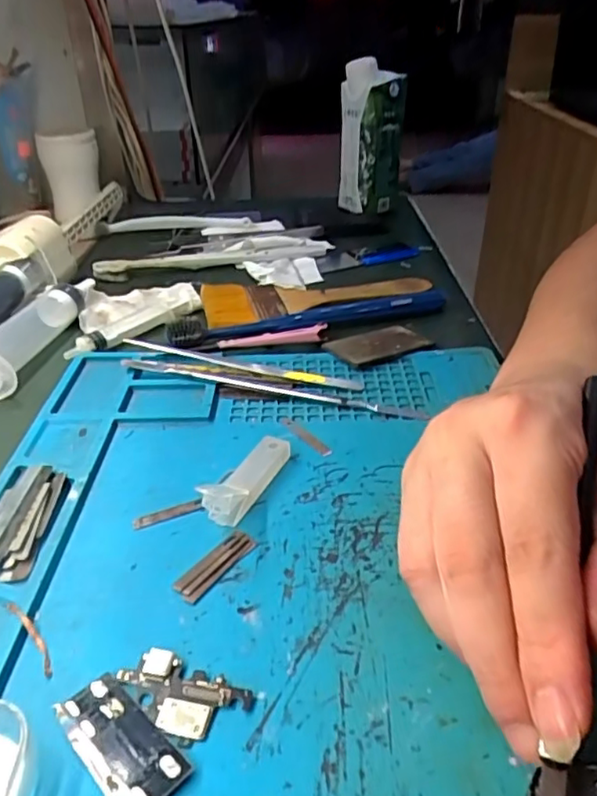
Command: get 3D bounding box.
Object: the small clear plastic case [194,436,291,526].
[{"bbox_3d":[-0.022,0.033,0.262,0.015,0.016,0.055,18,37,26],"label":"small clear plastic case"}]

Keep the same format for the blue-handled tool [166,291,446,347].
[{"bbox_3d":[0.009,-0.055,0.392,0.185,0.014,0.022,-10,34,-14],"label":"blue-handled tool"}]

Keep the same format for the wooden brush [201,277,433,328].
[{"bbox_3d":[0.012,-0.077,0.436,0.161,0.007,0.064,-11,34,-16],"label":"wooden brush"}]

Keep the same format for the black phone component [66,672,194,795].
[{"bbox_3d":[-0.050,0.098,0.175,0.044,0.004,0.017,26,41,35],"label":"black phone component"}]

